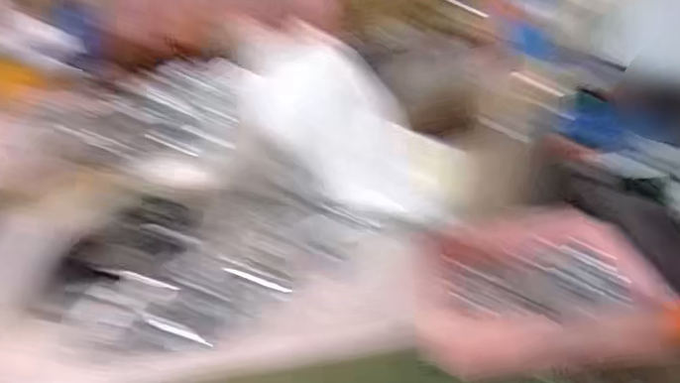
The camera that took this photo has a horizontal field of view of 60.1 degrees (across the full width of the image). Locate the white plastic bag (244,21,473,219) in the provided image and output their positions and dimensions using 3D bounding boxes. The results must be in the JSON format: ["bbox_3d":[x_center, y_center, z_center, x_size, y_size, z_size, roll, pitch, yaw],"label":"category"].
[{"bbox_3d":[0.006,-0.062,0.637,0.268,0.144,0.050,39,24,2],"label":"white plastic bag"}]

